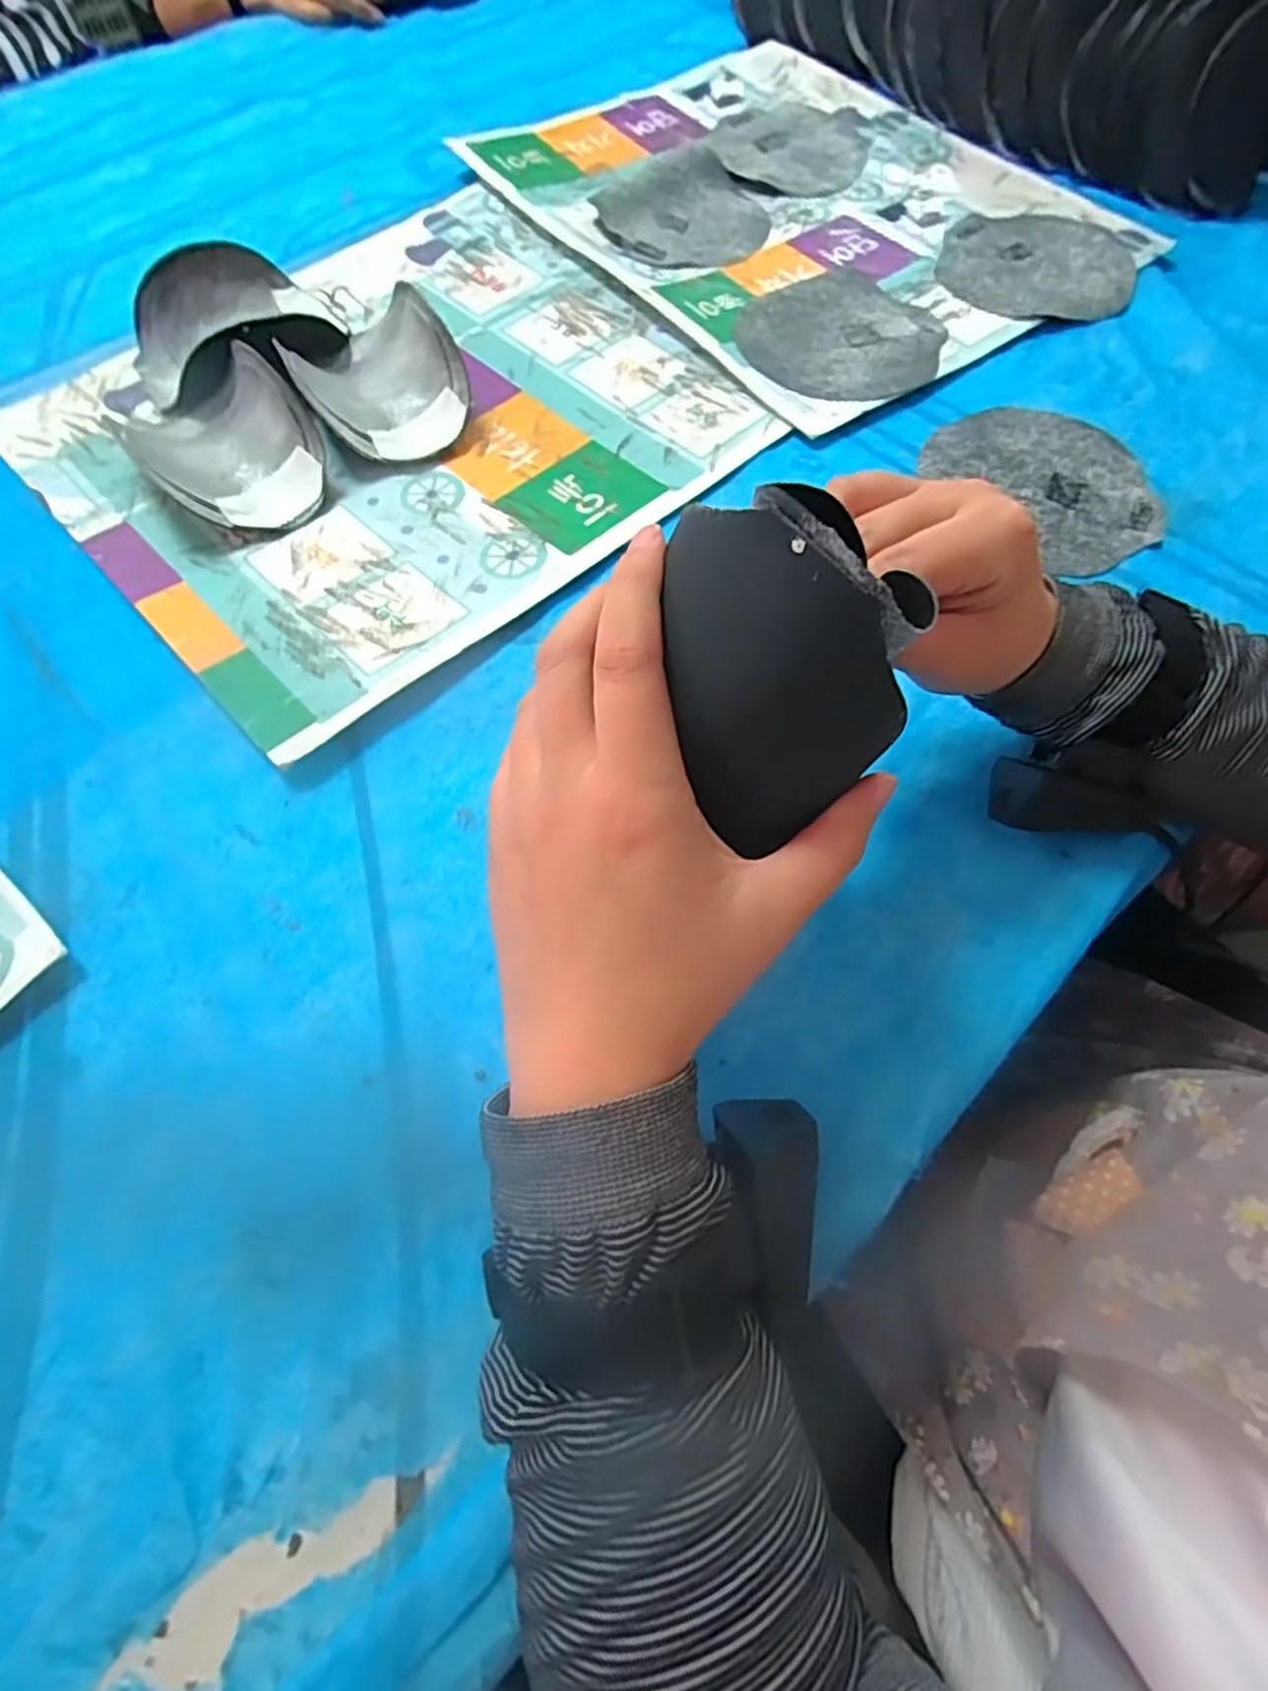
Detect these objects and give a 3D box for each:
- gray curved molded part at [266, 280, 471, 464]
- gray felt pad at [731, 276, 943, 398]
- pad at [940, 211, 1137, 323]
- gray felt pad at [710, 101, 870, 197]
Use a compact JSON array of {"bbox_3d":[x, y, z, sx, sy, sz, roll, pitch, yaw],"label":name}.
[{"bbox_3d":[-0.170,-0.310,0.459,0.102,0.045,0.129,-22,66,-10],"label":"gray curved molded part"},{"bbox_3d":[0.150,-0.372,0.503,0.139,0.011,0.140,19,66,9],"label":"gray felt pad"},{"bbox_3d":[0.314,-0.454,0.546,0.142,0.006,0.145,18,66,8],"label":"pad"},{"bbox_3d":[0.140,-0.630,0.627,0.133,0.007,0.146,20,66,9],"label":"gray felt pad"}]

